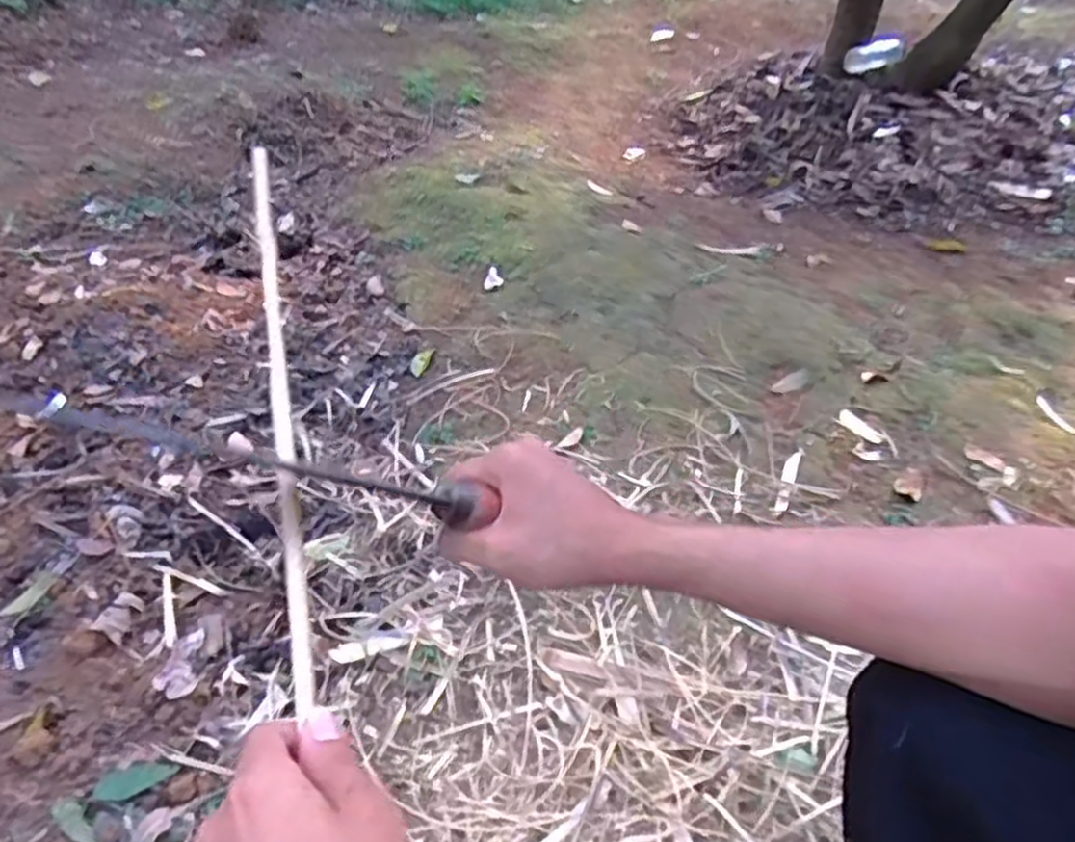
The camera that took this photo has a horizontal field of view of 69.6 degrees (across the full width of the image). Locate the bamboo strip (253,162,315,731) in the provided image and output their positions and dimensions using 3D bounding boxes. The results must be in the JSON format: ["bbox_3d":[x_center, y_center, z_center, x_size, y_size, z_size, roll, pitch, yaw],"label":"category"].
[{"bbox_3d":[-0.149,-0.029,0.445,0.012,0.014,0.379,-11,60,-8],"label":"bamboo strip"}]

